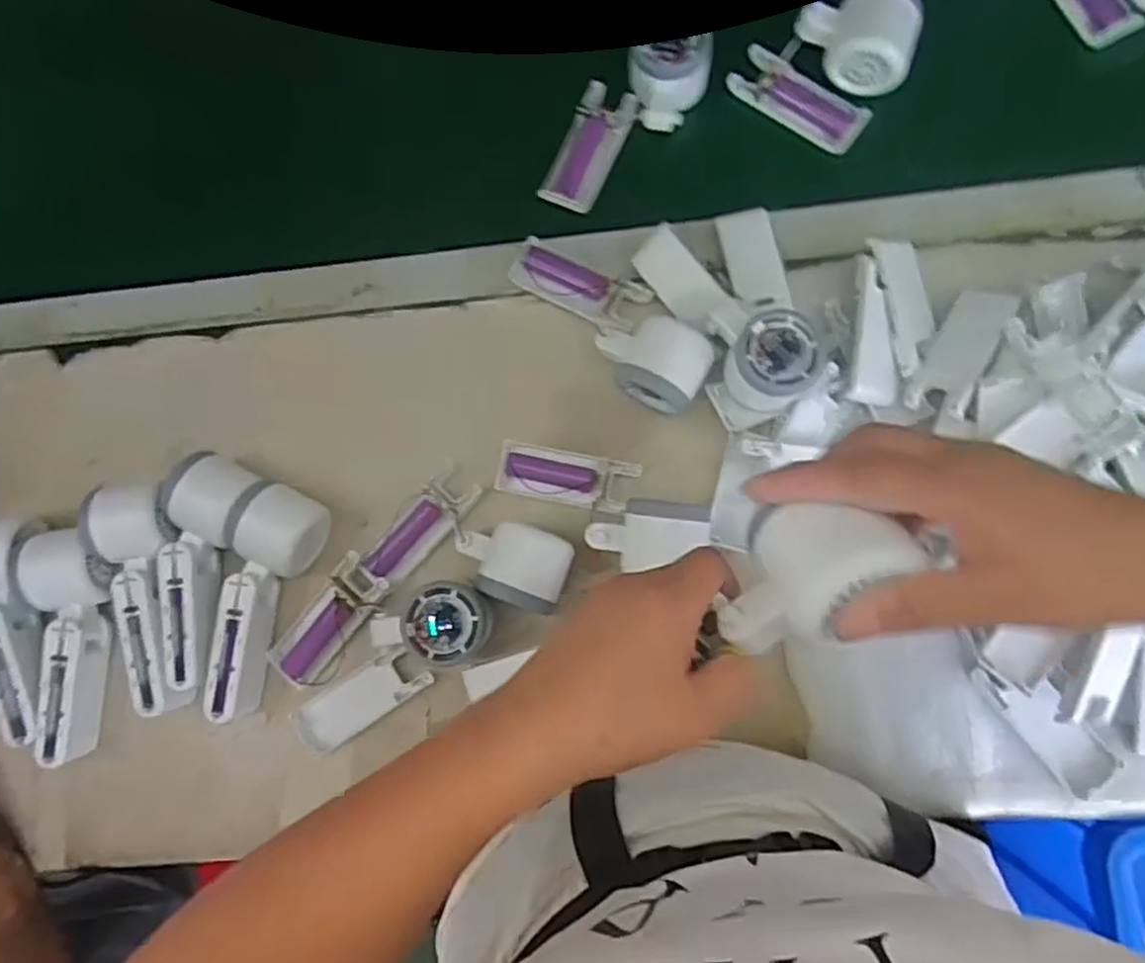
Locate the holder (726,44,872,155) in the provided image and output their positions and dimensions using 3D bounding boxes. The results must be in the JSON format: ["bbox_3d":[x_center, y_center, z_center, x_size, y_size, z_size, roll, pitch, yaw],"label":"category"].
[{"bbox_3d":[0.175,-0.296,0.574,0.107,0.018,0.038,37,86,9],"label":"holder"}]

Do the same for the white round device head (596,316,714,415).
[{"bbox_3d":[0.057,-0.086,0.536,0.077,0.050,0.055,31,85,9],"label":"white round device head"}]

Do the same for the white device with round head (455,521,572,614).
[{"bbox_3d":[-0.044,0.058,0.532,0.083,0.045,0.053,16,83,7],"label":"white device with round head"}]

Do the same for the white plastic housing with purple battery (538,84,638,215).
[{"bbox_3d":[0.013,-0.263,0.588,0.044,0.012,0.102,24,84,8],"label":"white plastic housing with purple battery"}]

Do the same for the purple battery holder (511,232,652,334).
[{"bbox_3d":[0.004,-0.148,0.564,0.104,0.019,0.045,25,84,8],"label":"purple battery holder"}]

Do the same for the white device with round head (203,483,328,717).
[{"bbox_3d":[-0.232,0.086,0.539,0.058,0.050,0.168,17,83,7],"label":"white device with round head"}]

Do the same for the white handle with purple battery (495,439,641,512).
[{"bbox_3d":[-0.005,-0.004,0.550,0.102,0.030,0.040,11,82,6],"label":"white handle with purple battery"}]

